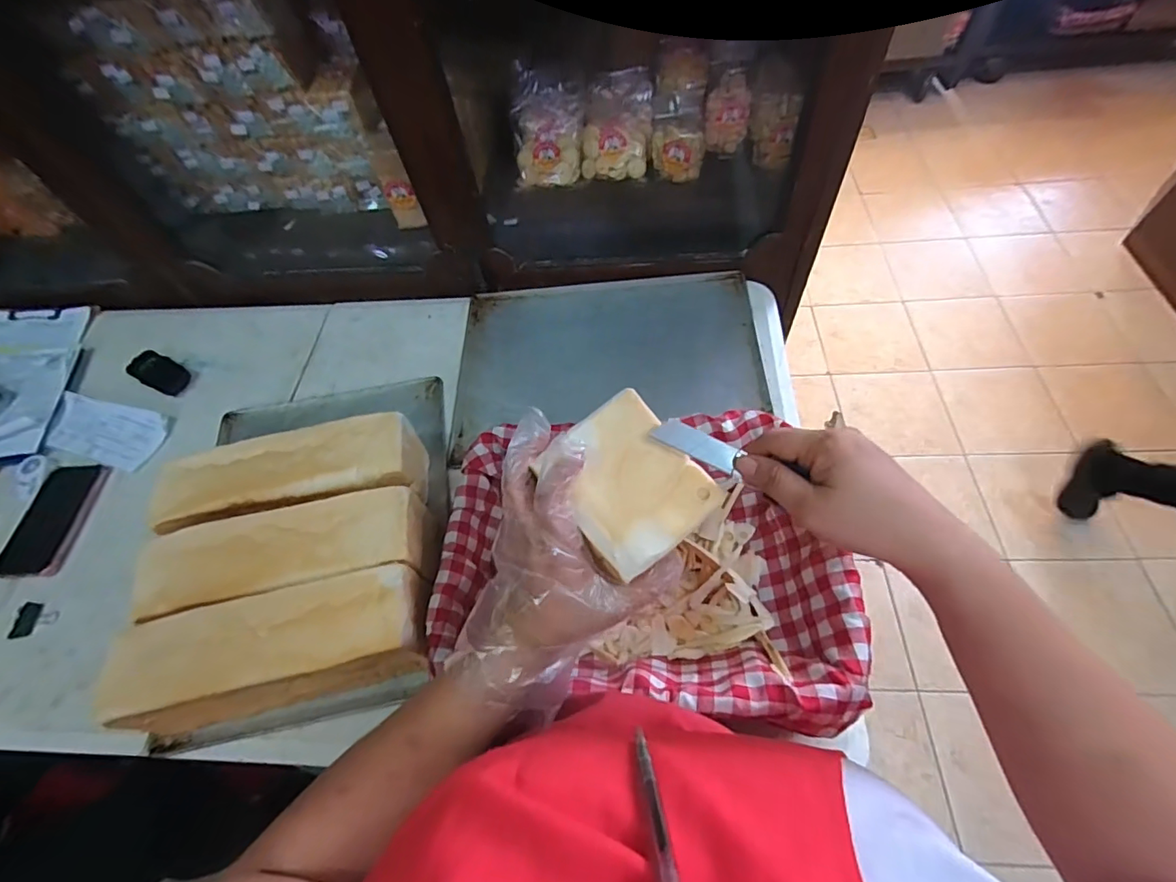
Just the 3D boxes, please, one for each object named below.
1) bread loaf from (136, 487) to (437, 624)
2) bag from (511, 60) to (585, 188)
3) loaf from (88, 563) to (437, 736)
[{"bbox_3d":[-0.334,0.145,0.597,0.288,0.116,0.097,-12,59,-3],"label":"bread loaf"},{"bbox_3d":[-0.067,-0.510,0.846,0.111,0.045,0.166,3,98,6],"label":"bag"},{"bbox_3d":[-0.318,0.218,0.532,0.295,0.102,0.095,-13,60,-4],"label":"loaf"}]

